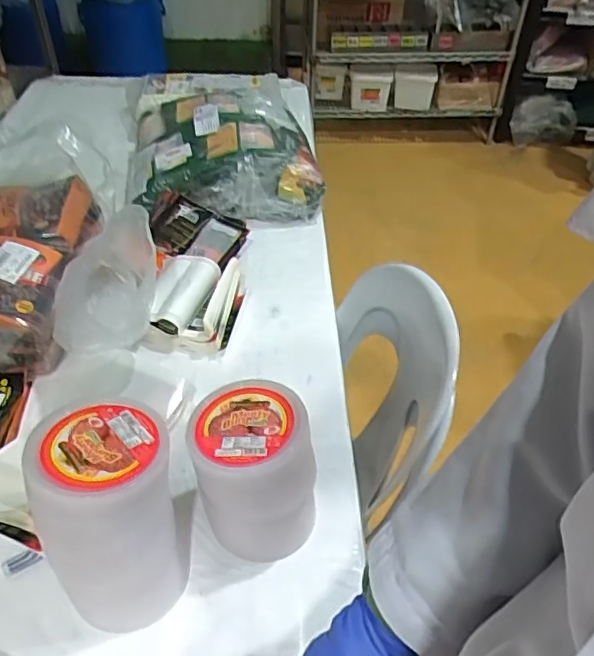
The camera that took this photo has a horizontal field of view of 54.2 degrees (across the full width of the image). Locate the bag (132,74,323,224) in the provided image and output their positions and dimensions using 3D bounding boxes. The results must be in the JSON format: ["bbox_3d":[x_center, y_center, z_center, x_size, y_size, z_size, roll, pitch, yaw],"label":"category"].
[{"bbox_3d":[-0.166,-0.404,1.226,0.351,0.135,0.515,-5,44,-8],"label":"bag"}]

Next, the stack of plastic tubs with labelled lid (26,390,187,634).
[{"bbox_3d":[-0.169,0.178,0.552,0.119,0.199,0.146,-16,47,-19],"label":"stack of plastic tubs with labelled lid"}]

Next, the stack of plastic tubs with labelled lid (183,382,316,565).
[{"bbox_3d":[-0.049,0.152,0.612,0.106,0.167,0.125,-9,45,-12],"label":"stack of plastic tubs with labelled lid"}]

